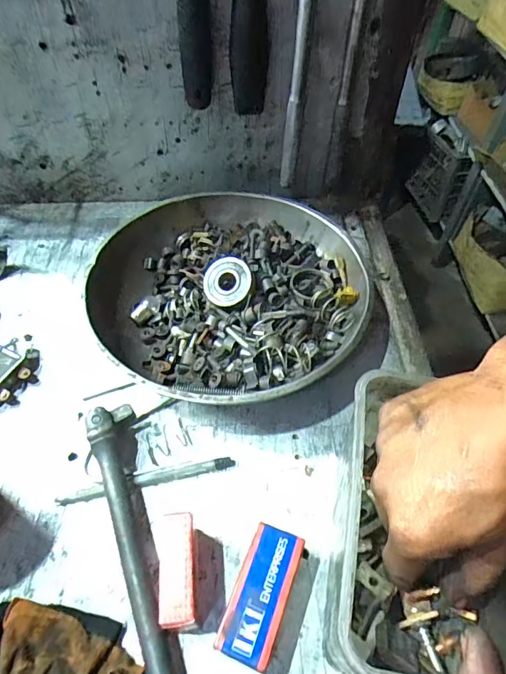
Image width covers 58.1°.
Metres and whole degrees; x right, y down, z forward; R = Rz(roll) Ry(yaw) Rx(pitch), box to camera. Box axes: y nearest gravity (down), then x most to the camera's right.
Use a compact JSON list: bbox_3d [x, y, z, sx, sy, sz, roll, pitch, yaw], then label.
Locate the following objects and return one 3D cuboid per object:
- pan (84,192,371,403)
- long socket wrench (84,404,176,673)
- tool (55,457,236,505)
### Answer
[{"bbox_3d":[-0.024,-0.046,0.423,0.241,0.048,0.230,1,52,-1],"label":"pan"},{"bbox_3d":[-0.068,0.157,0.289,0.029,0.028,0.251,-16,54,-14],"label":"long socket wrench"},{"bbox_3d":[-0.080,0.107,0.345,0.132,0.007,0.011,-10,53,-10],"label":"tool"}]

